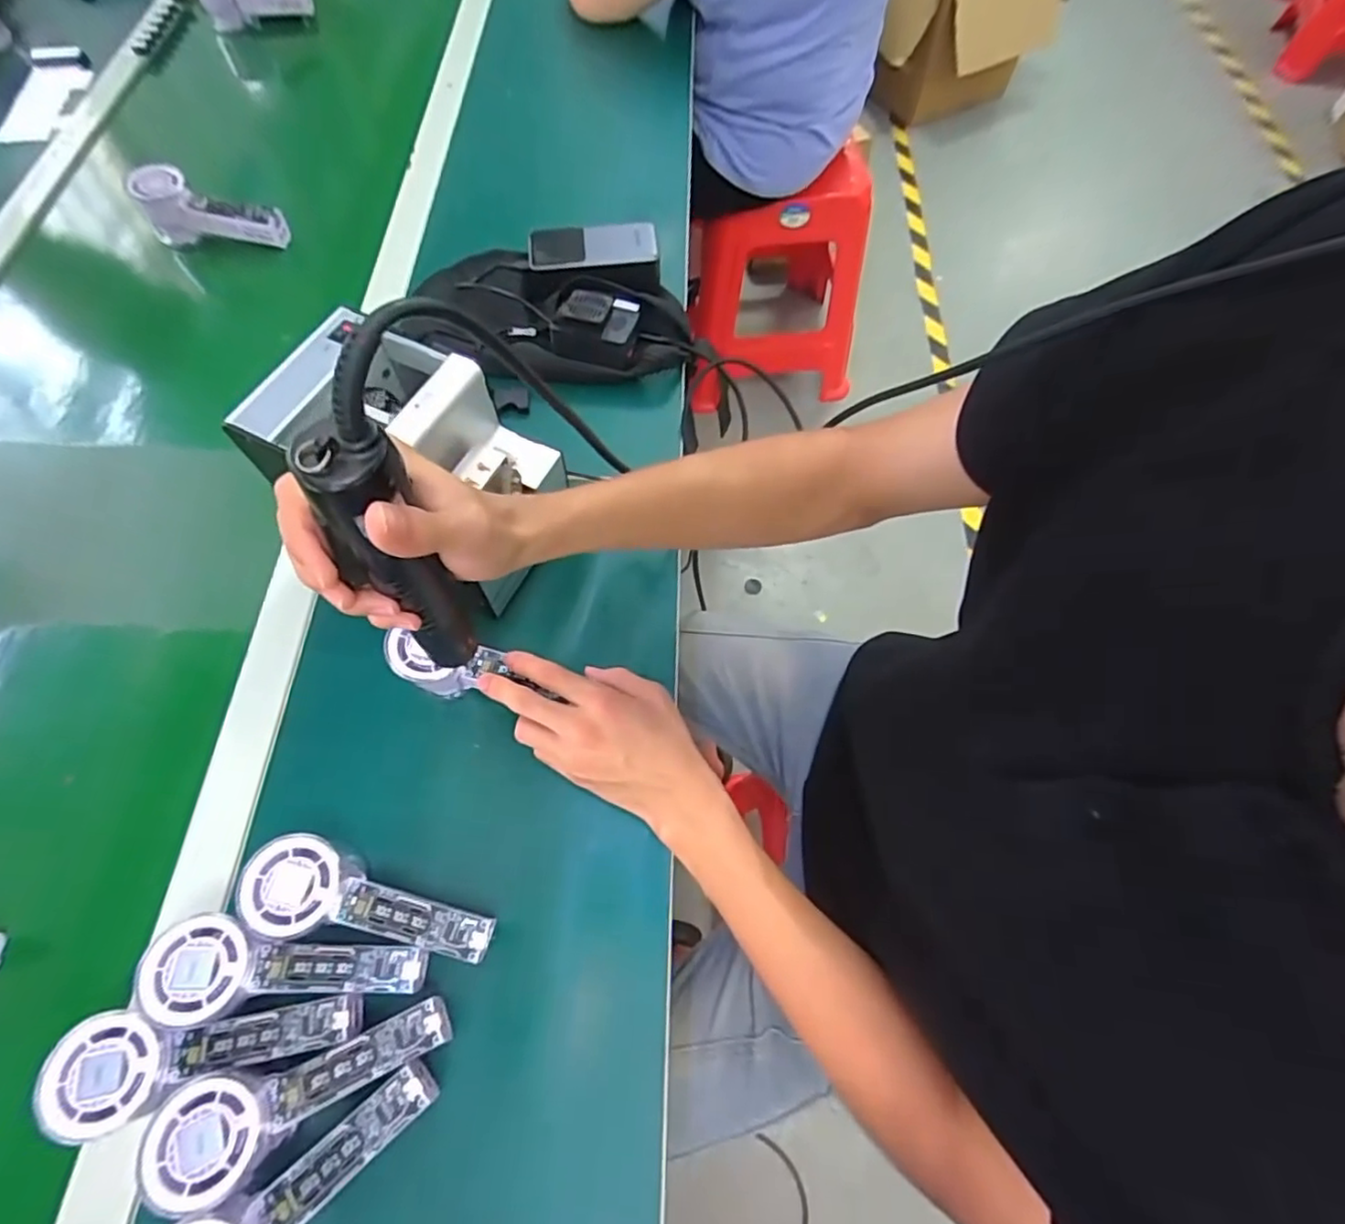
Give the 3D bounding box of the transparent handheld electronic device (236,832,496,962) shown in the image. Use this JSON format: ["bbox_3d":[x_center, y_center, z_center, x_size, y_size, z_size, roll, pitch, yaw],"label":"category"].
[{"bbox_3d":[-0.187,0.183,0.403,0.148,0.038,0.053,19,66,-6],"label":"transparent handheld electronic device"}]

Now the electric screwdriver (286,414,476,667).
[{"bbox_3d":[-0.132,-0.020,0.320,0.028,0.201,0.039,33,69,8],"label":"electric screwdriver"}]

